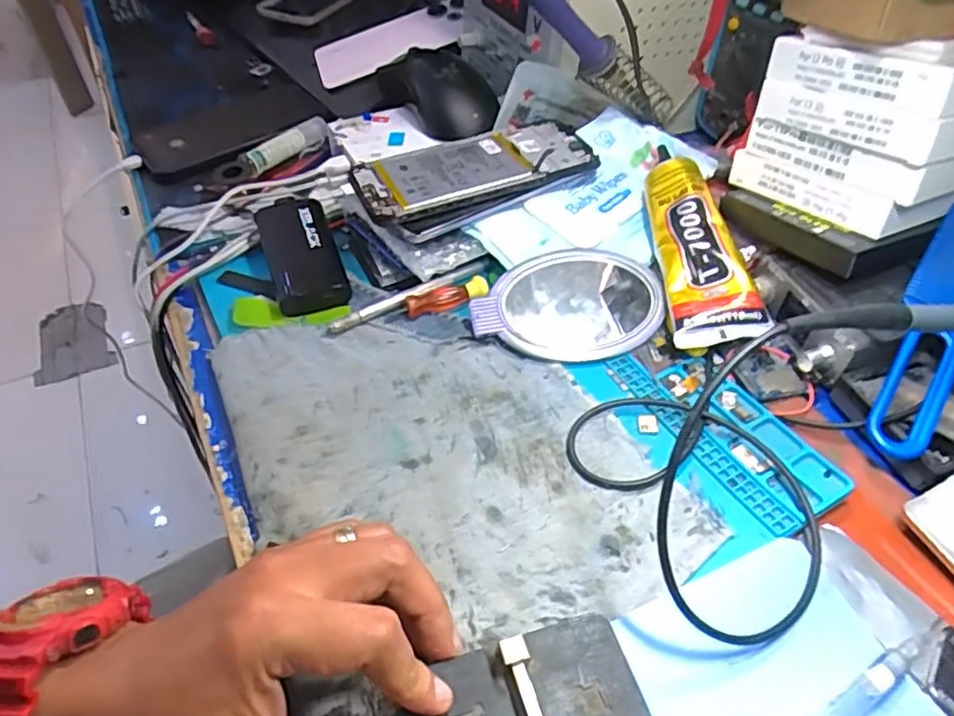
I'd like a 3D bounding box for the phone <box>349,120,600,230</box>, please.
[{"bbox_3d":[-0.003,-0.136,0.454,0.166,0.015,0.079,-21,51,-20],"label":"phone"}]

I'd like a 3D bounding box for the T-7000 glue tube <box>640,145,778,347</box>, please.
[{"bbox_3d":[0.137,-0.071,0.417,0.052,0.027,0.144,-6,60,-3],"label":"T-7000 glue tube"}]

